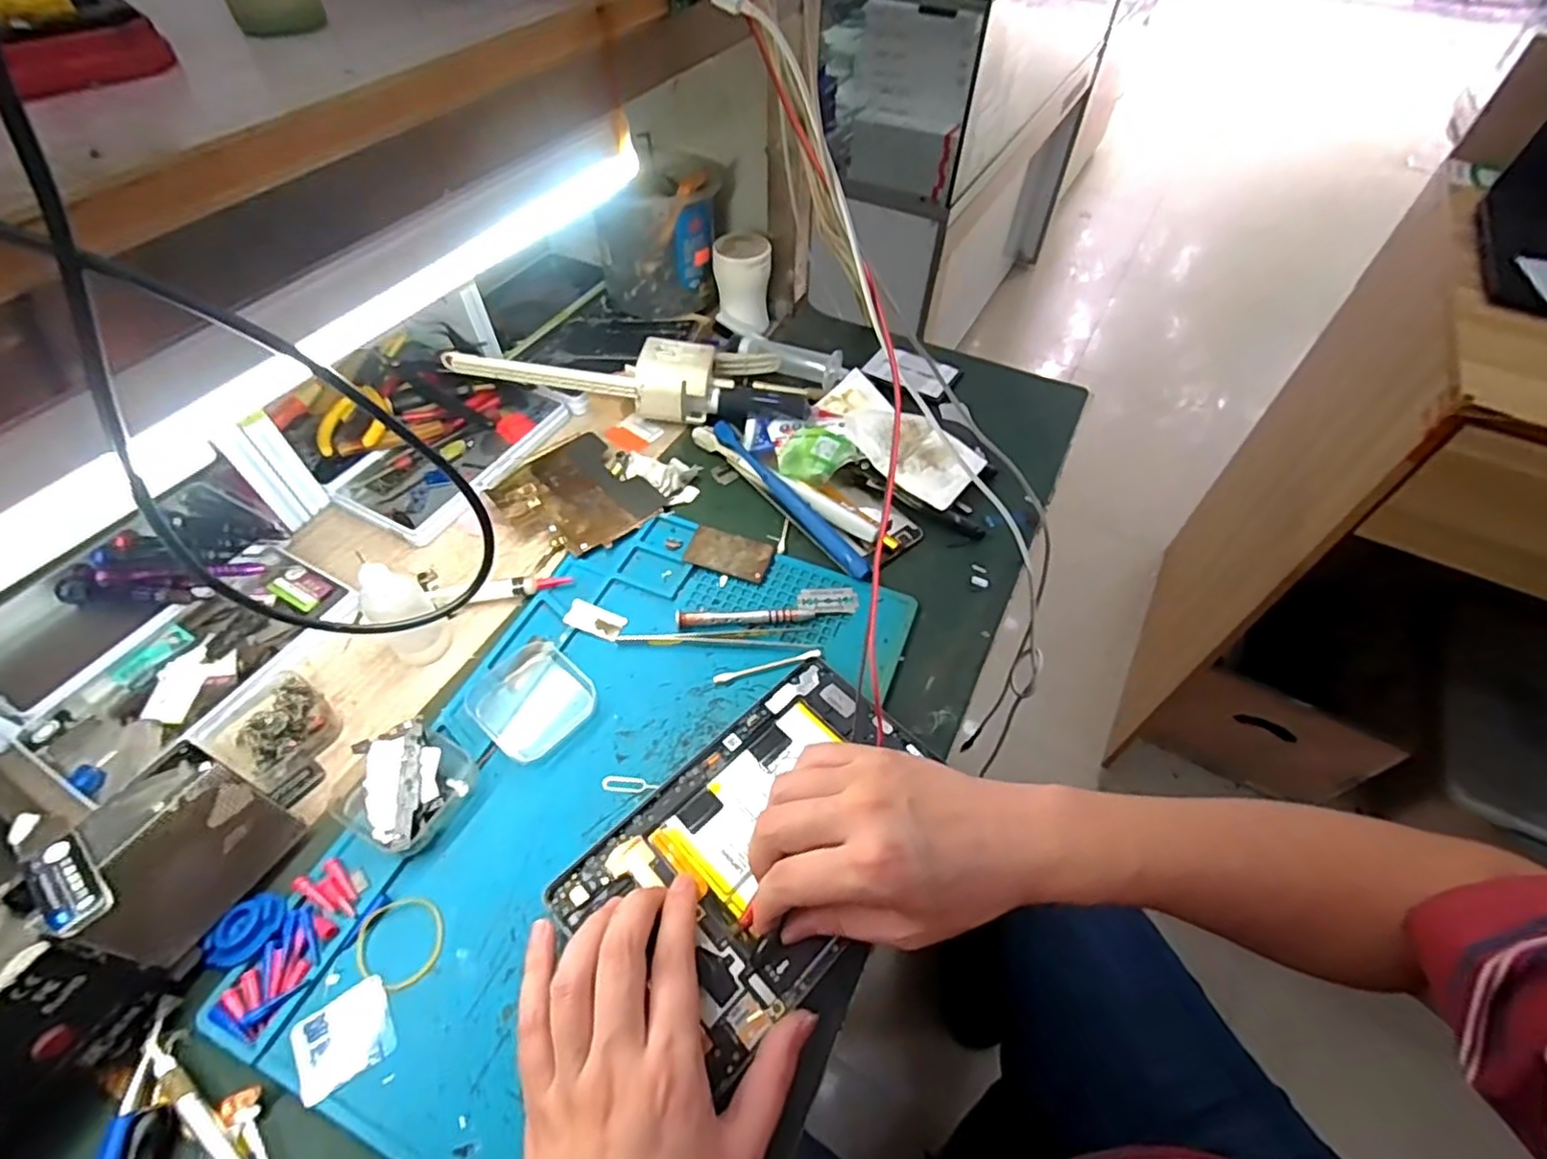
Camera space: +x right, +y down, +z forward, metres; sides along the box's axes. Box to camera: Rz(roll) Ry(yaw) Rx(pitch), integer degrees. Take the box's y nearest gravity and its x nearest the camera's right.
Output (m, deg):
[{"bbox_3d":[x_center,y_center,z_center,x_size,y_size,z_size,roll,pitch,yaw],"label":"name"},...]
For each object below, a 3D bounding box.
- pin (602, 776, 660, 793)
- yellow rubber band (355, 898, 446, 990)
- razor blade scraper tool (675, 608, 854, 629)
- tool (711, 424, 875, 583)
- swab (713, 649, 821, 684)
[{"bbox_3d":[-0.083,0.120,0.389,0.034,0.004,0.008,7,53,4],"label":"pin"},{"bbox_3d":[-0.189,0.184,0.338,0.041,0.004,0.042,1,53,-1],"label":"yellow rubber band"},{"bbox_3d":[-0.006,0.024,0.455,0.118,0.011,0.011,-5,53,-5],"label":"razor blade scraper tool"},{"bbox_3d":[0.011,-0.064,0.517,0.015,0.016,0.186,-31,60,-22],"label":"tool"},{"bbox_3d":[-0.004,0.056,0.433,0.070,0.008,0.008,-12,54,-10],"label":"swab"}]

